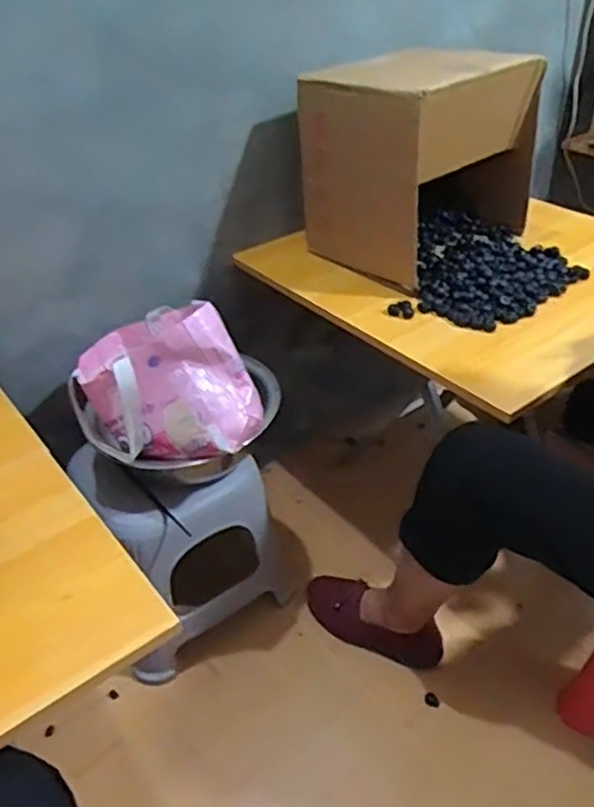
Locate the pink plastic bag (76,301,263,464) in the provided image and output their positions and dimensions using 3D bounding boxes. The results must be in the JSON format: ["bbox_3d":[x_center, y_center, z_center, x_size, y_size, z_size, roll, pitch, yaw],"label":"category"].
[{"bbox_3d":[-0.177,-0.045,0.965,0.255,0.159,0.248,-15,38,-15],"label":"pink plastic bag"}]

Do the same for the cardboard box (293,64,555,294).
[{"bbox_3d":[0.191,-0.403,1.126,0.304,0.289,0.271,-29,44,-30],"label":"cardboard box"}]

